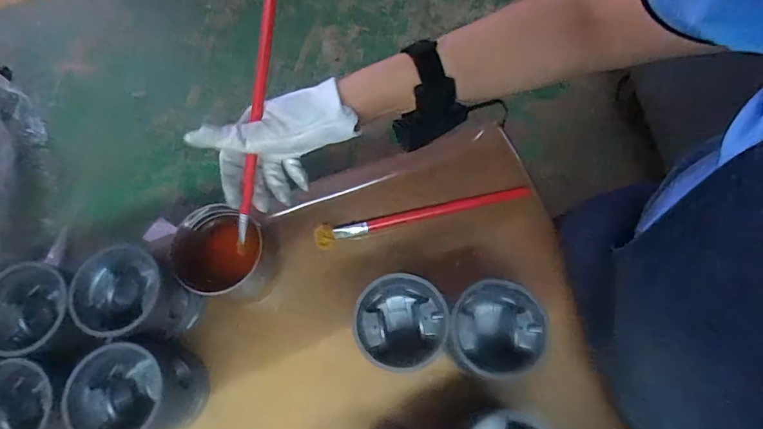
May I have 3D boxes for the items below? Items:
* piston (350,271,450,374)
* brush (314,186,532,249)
[{"bbox_3d":[0.019,0.117,0.471,0.088,0.110,0.086,0,71,0],"label":"piston"},{"bbox_3d":[0.051,-0.002,0.559,0.270,0.015,0.025,-13,72,-4],"label":"brush"}]

